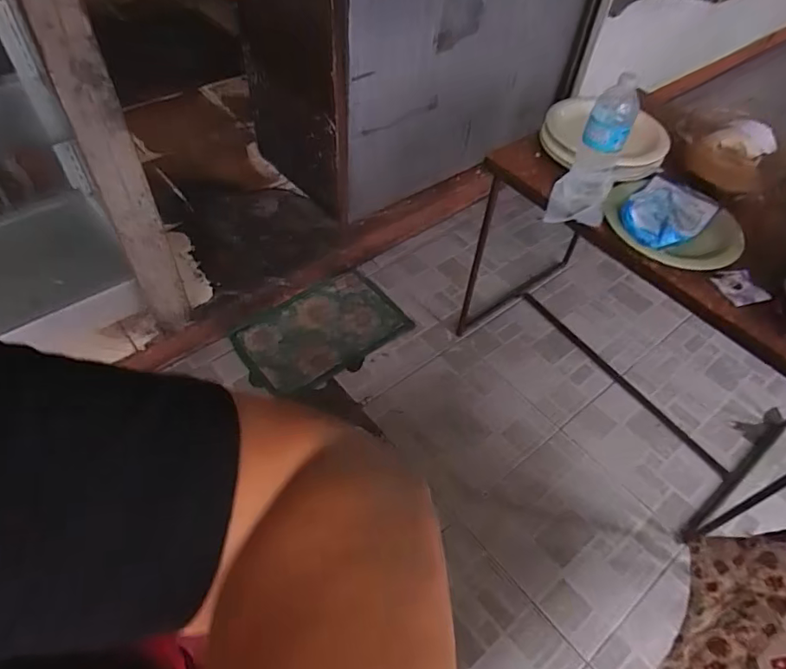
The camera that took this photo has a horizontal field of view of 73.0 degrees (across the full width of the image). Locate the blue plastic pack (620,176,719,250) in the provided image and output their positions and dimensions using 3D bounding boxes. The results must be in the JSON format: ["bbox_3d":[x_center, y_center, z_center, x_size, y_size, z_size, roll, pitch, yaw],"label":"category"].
[{"bbox_3d":[0.534,-0.241,1.023,0.140,0.049,0.228,35,57,21],"label":"blue plastic pack"}]

